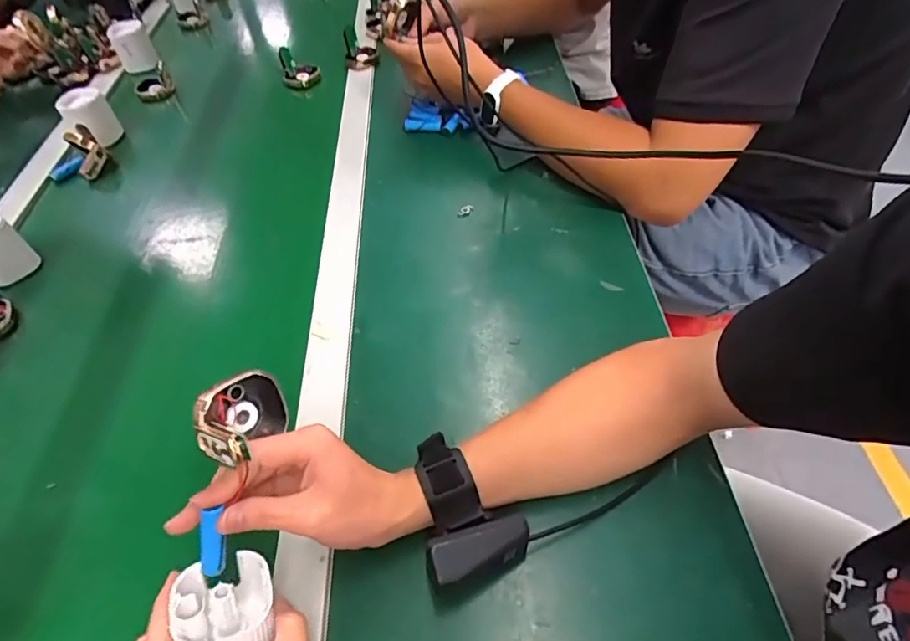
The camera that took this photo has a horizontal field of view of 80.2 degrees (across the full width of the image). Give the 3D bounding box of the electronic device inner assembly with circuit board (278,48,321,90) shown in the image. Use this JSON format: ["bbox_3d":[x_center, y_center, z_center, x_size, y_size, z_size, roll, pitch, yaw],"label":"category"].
[{"bbox_3d":[-0.255,-0.413,0.885,0.060,0.049,0.052,-15,50,-6],"label":"electronic device inner assembly with circuit board"}]

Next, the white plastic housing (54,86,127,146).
[{"bbox_3d":[-0.534,-0.294,0.794,0.062,0.073,0.057,-35,56,-22],"label":"white plastic housing"}]

